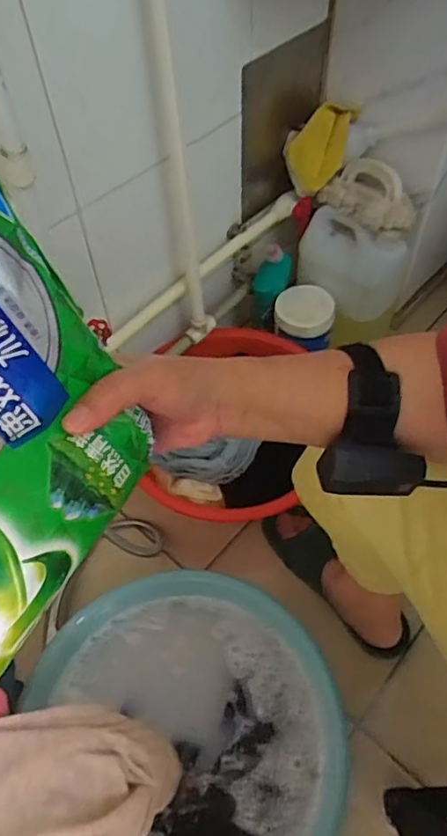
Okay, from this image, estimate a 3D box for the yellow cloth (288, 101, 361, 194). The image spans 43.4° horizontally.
[{"bbox_3d":[0.157,-0.432,0.927,0.124,0.122,0.045,-37,61,-21],"label":"yellow cloth"}]

